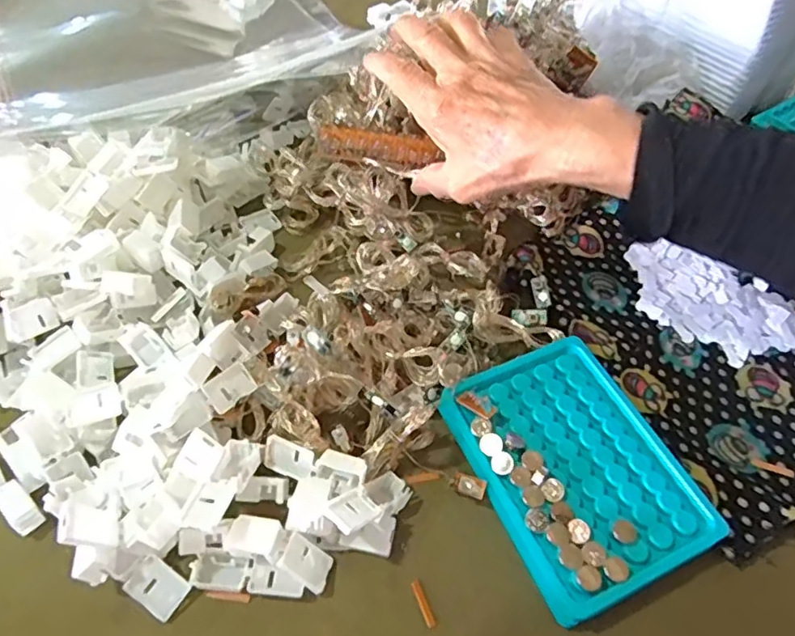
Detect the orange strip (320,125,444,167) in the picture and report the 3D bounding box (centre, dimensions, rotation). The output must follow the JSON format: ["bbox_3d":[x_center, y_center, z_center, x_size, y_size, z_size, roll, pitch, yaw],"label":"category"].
[{"bbox_3d":[-0.015,-0.125,0.427,0.087,0.014,0.024,11,57,8],"label":"orange strip"}]

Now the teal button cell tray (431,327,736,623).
[{"bbox_3d":[0.095,0.078,0.317,0.098,0.023,0.132,-21,57,-17],"label":"teal button cell tray"}]

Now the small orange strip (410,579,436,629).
[{"bbox_3d":[0.013,0.141,0.287,0.005,0.004,0.023,-18,56,-15],"label":"small orange strip"}]

